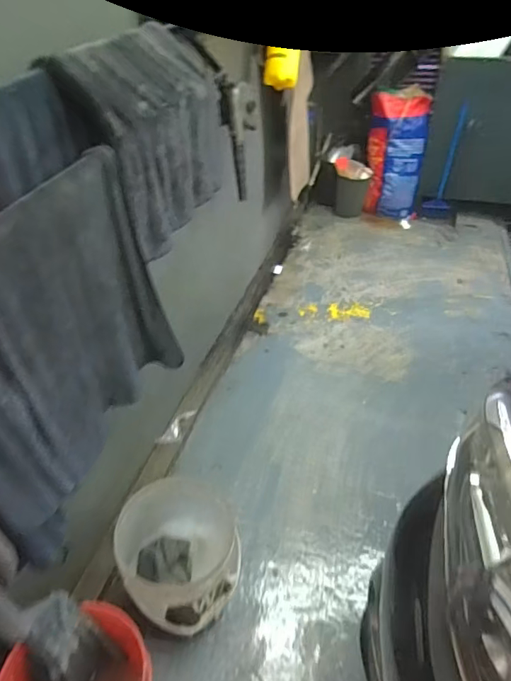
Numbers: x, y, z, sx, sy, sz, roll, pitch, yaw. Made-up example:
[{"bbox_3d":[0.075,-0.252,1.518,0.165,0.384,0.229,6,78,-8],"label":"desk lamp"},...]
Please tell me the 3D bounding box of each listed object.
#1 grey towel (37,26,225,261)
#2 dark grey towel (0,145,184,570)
[{"bbox_3d":[-0.223,-0.454,1.107,0.118,0.375,0.490,8,41,15],"label":"grey towel"},{"bbox_3d":[-0.306,0.011,0.856,0.056,0.514,0.531,6,40,12],"label":"dark grey towel"}]

